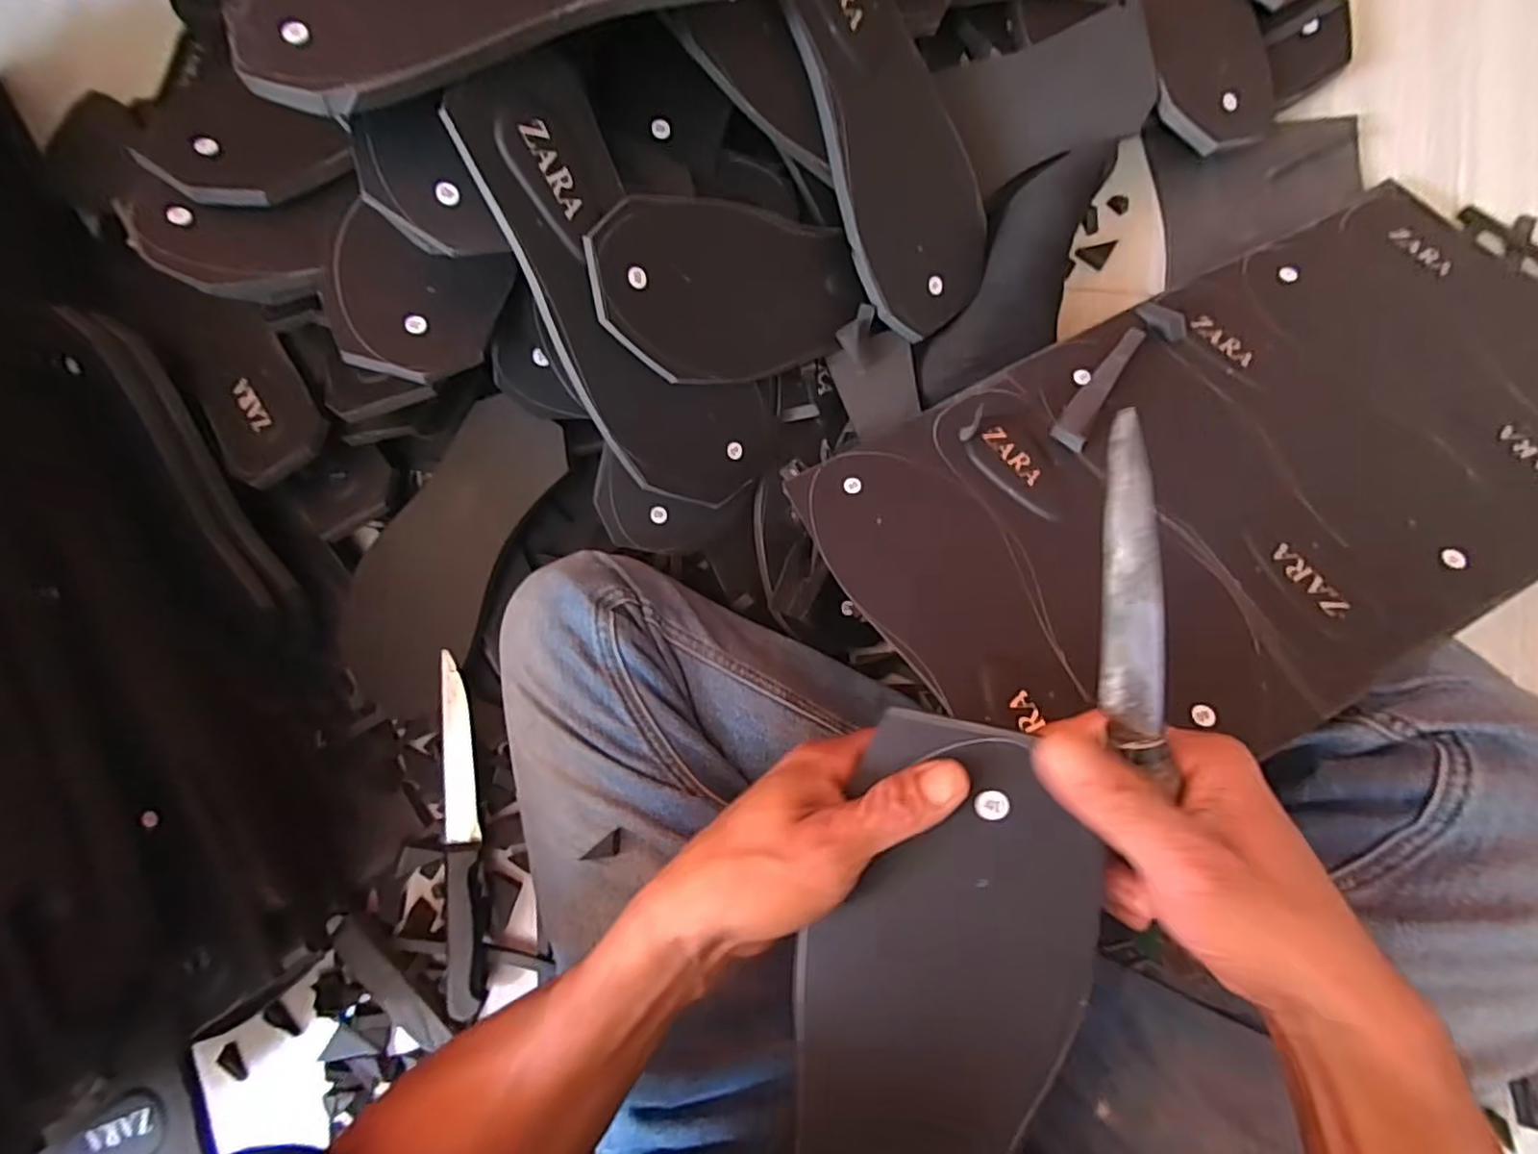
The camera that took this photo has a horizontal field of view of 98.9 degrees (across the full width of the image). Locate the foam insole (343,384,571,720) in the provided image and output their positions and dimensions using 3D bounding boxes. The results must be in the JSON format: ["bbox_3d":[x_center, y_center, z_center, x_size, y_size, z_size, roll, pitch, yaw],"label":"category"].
[{"bbox_3d":[-0.243,-0.011,0.486,0.099,0.010,0.265,31,106,-1],"label":"foam insole"}]

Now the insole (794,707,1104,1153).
[{"bbox_3d":[0.055,0.170,0.239,0.091,0.005,0.228,14,81,20],"label":"insole"}]

